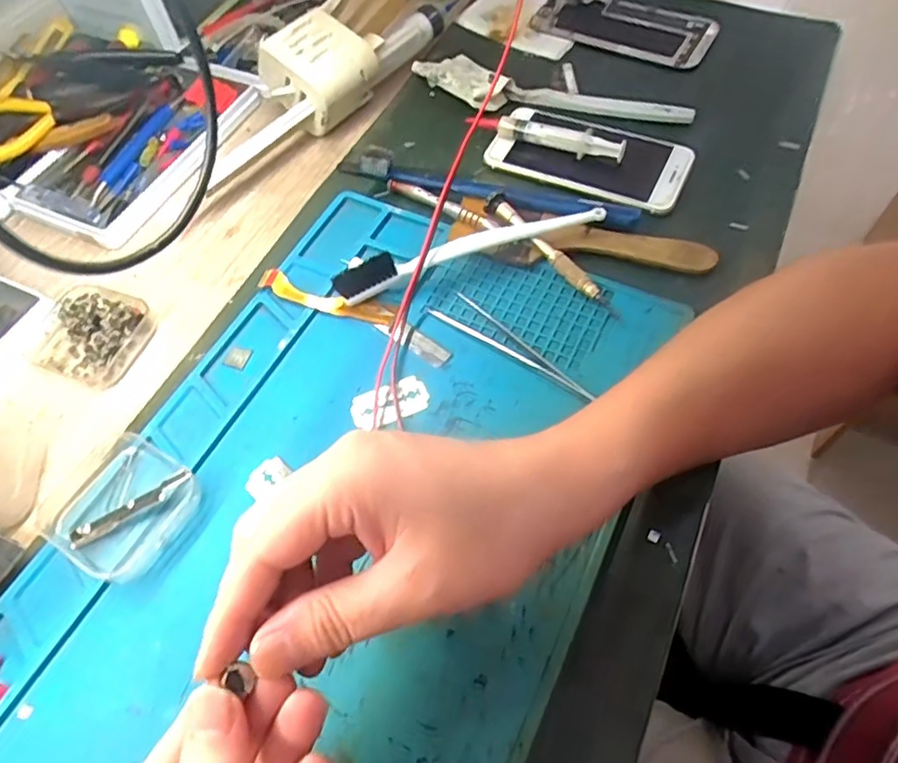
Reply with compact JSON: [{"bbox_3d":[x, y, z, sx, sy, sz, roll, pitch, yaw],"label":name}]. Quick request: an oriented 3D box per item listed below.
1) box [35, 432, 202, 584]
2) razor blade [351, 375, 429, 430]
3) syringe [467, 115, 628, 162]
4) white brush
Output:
[{"bbox_3d":[-0.168,0.061,0.315,0.072,0.019,0.062,25,63,17],"label":"box"},{"bbox_3d":[-0.033,0.011,0.345,0.043,0.004,0.023,-17,59,-8],"label":"razor blade"},{"bbox_3d":[0.068,-0.174,0.442,0.115,0.019,0.020,25,63,16],"label":"syringe"},{"bbox_3d":[0.013,-0.081,0.384,0.169,0.024,0.019,-19,60,-9],"label":"white brush"}]

